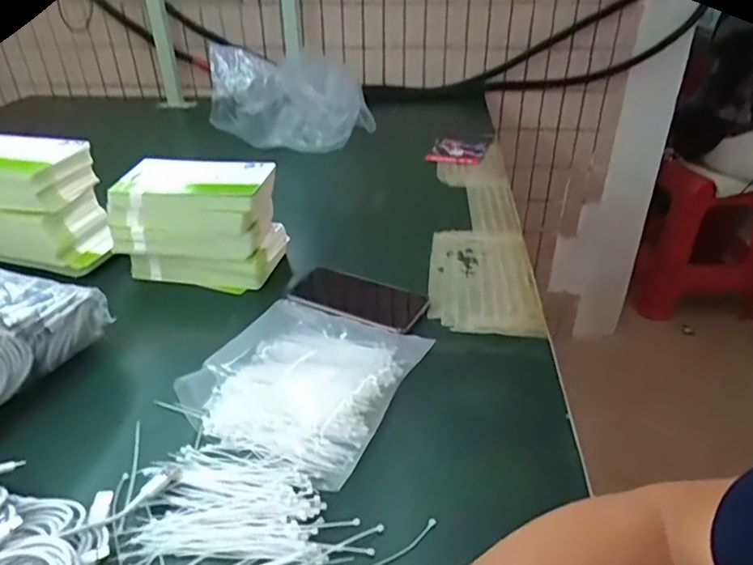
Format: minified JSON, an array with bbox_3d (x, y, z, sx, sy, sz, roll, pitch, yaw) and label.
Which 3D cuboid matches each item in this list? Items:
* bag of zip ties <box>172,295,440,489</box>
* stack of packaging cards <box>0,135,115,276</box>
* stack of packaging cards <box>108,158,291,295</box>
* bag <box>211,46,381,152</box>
[{"bbox_3d":[-0.068,0.086,0.557,0.188,0.035,0.198,16,35,25],"label":"bag of zip ties"},{"bbox_3d":[-0.442,-0.098,0.707,0.192,0.149,0.083,3,32,6],"label":"stack of packaging cards"},{"bbox_3d":[-0.219,-0.075,0.711,0.186,0.128,0.099,4,32,8],"label":"stack of packaging cards"},{"bbox_3d":[-0.157,-0.343,1.065,0.296,0.163,0.162,-10,33,-15],"label":"bag"}]

